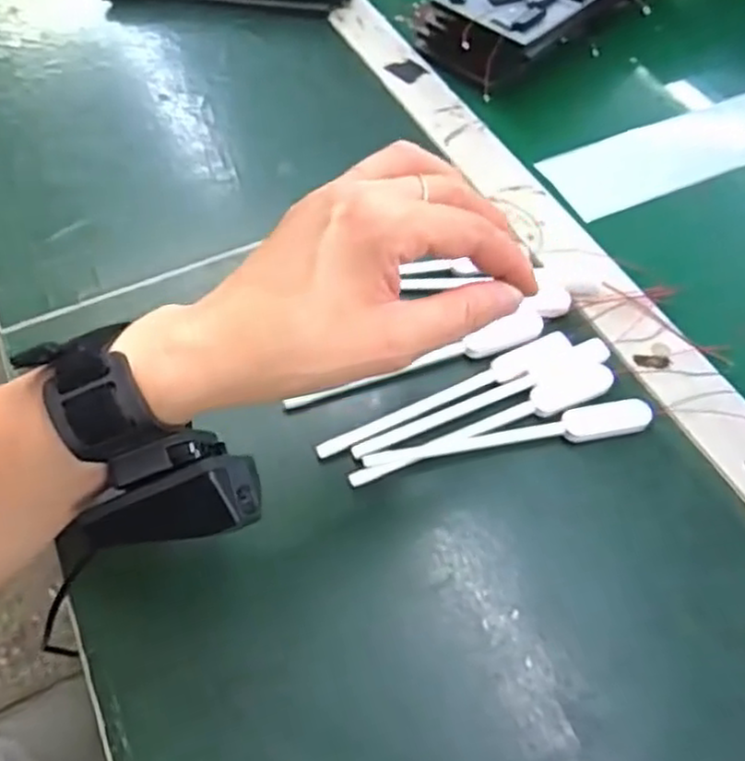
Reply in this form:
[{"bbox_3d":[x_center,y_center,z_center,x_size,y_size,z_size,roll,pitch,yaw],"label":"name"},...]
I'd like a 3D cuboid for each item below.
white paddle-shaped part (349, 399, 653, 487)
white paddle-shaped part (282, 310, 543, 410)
[{"bbox_3d":[0.057,0.021,0.362,0.145,0.005,0.017,-19,57,-11],"label":"white paddle-shaped part"},{"bbox_3d":[0.026,-0.007,0.383,0.146,0.012,0.019,-19,57,-12],"label":"white paddle-shaped part"}]

